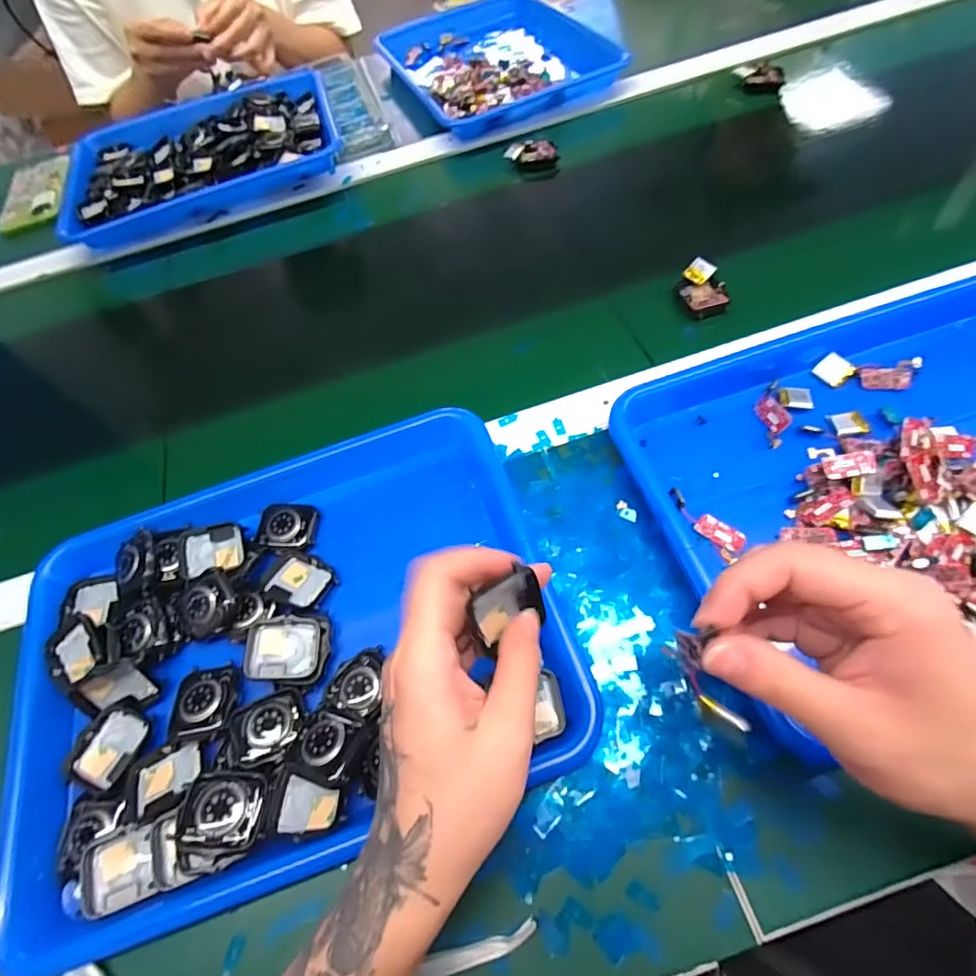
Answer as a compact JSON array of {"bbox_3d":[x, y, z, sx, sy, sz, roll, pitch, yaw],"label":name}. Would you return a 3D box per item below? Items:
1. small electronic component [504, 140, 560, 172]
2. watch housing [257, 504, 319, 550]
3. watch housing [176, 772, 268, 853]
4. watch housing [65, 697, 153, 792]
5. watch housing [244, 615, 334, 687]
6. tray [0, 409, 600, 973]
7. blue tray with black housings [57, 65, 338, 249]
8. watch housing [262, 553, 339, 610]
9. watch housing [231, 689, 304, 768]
[{"bbox_3d":[0.049,-0.379,0.587,0.059,0.021,0.024,-1,62,8],"label":"small electronic component"},{"bbox_3d":[-0.146,0.028,0.376,0.042,0.007,0.034,2,62,9],"label":"watch housing"},{"bbox_3d":[-0.141,0.174,0.277,0.043,0.017,0.035,-3,62,7],"label":"watch housing"},{"bbox_3d":[-0.229,0.156,0.316,0.036,0.009,0.047,13,65,15],"label":"watch housing"},{"bbox_3d":[-0.125,0.102,0.326,0.049,0.012,0.041,1,60,-10],"label":"watch housing"},{"bbox_3d":[-0.127,0.093,0.333,0.333,0.043,0.262,-19,61,-2],"label":"tray"},{"bbox_3d":[-0.352,-0.414,0.630,0.326,0.042,0.236,-23,61,-4],"label":"blue tray with black housings"},{"bbox_3d":[-0.129,0.062,0.352,0.045,0.010,0.036,17,66,17],"label":"watch housing"},{"bbox_3d":[-0.129,0.141,0.305,0.039,0.013,0.035,-19,61,-2],"label":"watch housing"}]

